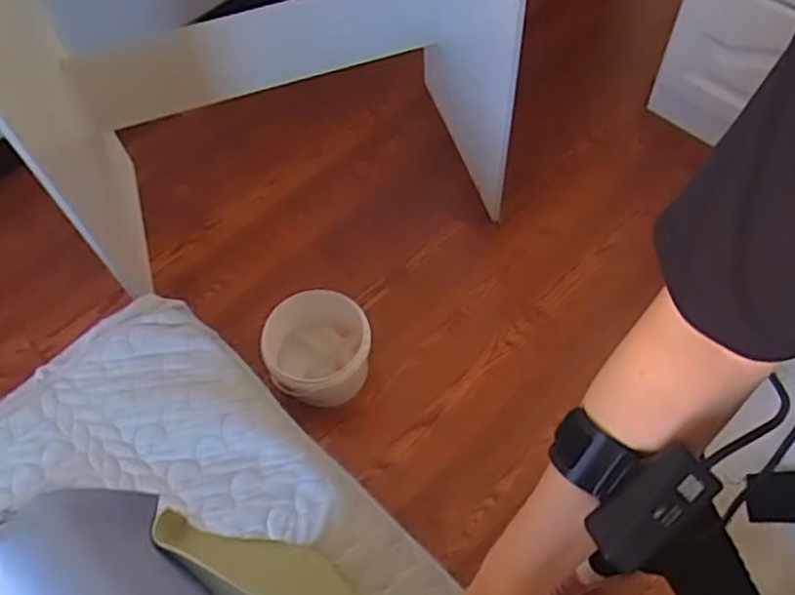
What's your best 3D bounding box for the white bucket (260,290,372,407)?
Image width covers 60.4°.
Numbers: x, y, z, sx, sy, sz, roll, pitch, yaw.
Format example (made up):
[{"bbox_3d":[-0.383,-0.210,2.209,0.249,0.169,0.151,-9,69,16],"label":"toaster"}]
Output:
[{"bbox_3d":[-0.145,0.106,1.324,0.208,0.153,0.183,-29,62,-12],"label":"white bucket"}]

